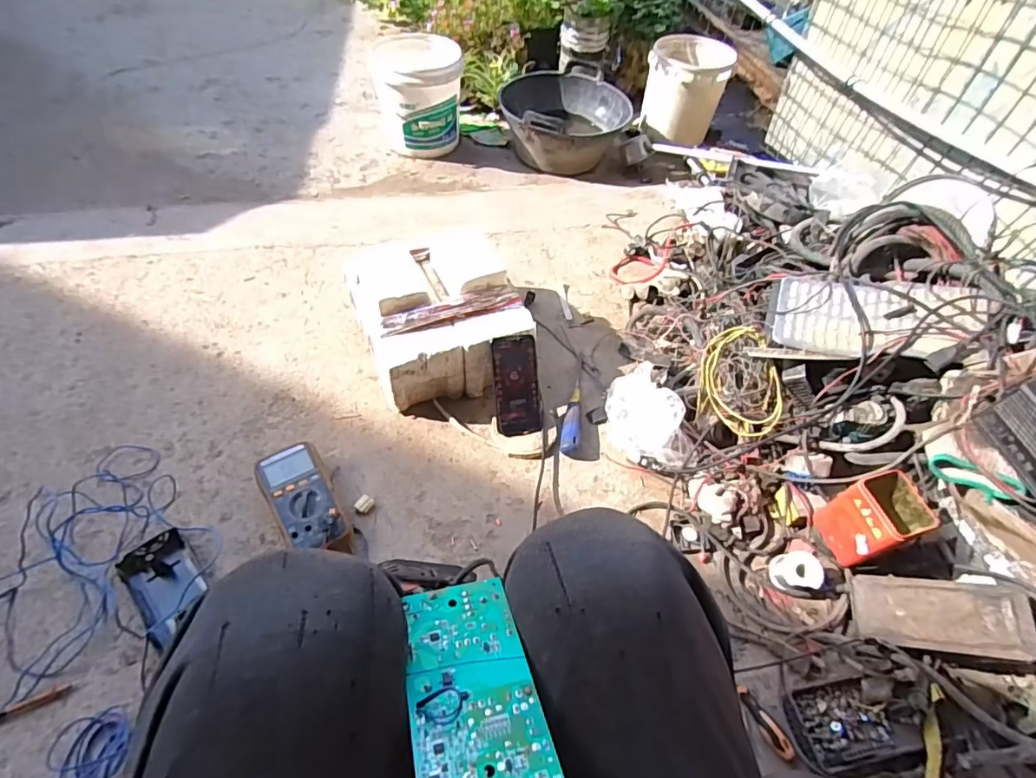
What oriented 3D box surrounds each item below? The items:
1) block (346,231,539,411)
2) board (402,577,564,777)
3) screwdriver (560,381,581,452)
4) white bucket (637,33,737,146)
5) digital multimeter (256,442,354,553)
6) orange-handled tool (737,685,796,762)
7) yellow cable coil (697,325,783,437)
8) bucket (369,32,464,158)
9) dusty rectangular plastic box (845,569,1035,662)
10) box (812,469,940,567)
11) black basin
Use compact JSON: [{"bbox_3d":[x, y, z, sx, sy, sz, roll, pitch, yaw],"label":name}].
[{"bbox_3d":[-0.147,-0.132,0.972,0.262,0.185,0.282,-17,55,-17],"label":"block"},{"bbox_3d":[-0.025,0.157,0.285,0.065,0.004,0.125,-3,31,-17],"label":"board"},{"bbox_3d":[0.098,0.043,0.948,0.031,0.027,0.168,9,51,3],"label":"screwdriver"},{"bbox_3d":[0.499,-0.904,1.614,0.234,0.226,0.216,18,52,10],"label":"white bucket"},{"bbox_3d":[-0.316,0.167,0.794,0.086,0.050,0.193,-26,58,-23],"label":"digital multimeter"},{"bbox_3d":[0.311,0.419,0.671,0.025,0.017,0.088,-18,55,-18],"label":"orange-handled tool"},{"bbox_3d":[0.383,-0.015,0.920,0.133,0.074,0.186,7,93,22],"label":"yellow cable coil"},{"bbox_3d":[-0.305,-0.897,1.631,0.248,0.267,0.309,-6,52,-9],"label":"bucket"},{"bbox_3d":[0.549,0.293,0.700,0.191,0.034,0.088,-4,45,30],"label":"dusty rectangular plastic box"},{"bbox_3d":[0.490,0.181,0.739,0.066,0.120,0.088,-11,53,-13],"label":"box"},{"bbox_3d":[0.143,-0.822,1.638,0.370,0.183,0.394,-2,52,-6],"label":"black basin"}]

